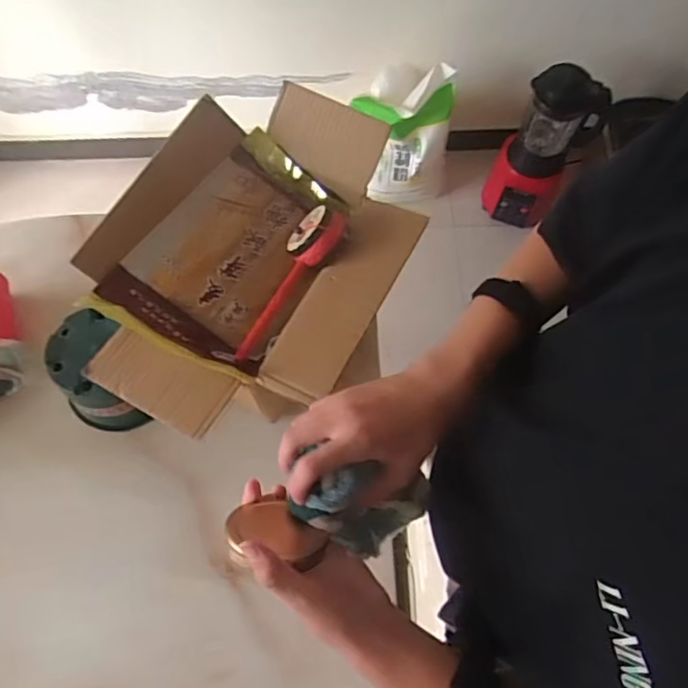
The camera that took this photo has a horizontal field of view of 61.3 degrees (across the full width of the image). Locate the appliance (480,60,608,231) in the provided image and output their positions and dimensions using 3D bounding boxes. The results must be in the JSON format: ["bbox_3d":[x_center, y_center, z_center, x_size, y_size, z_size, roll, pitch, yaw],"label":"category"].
[{"bbox_3d":[0.528,-0.518,1.580,0.204,0.421,0.173,34,72,12],"label":"appliance"}]

